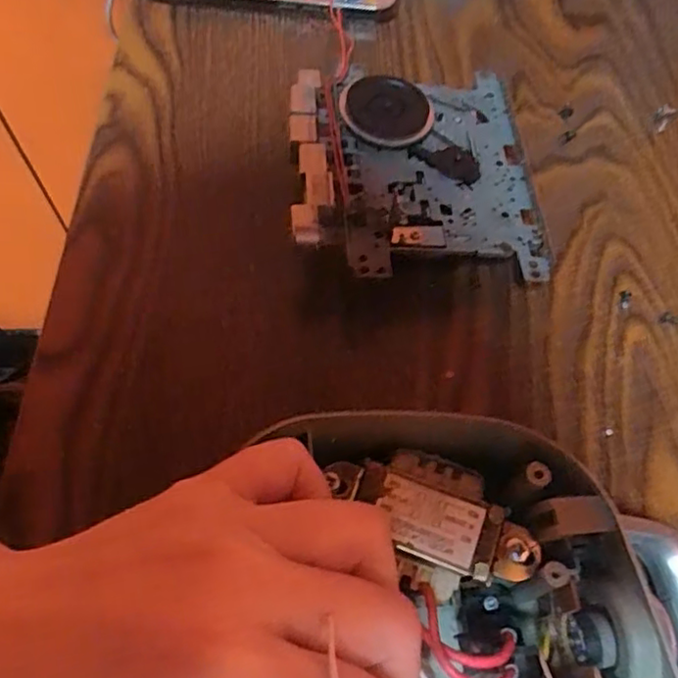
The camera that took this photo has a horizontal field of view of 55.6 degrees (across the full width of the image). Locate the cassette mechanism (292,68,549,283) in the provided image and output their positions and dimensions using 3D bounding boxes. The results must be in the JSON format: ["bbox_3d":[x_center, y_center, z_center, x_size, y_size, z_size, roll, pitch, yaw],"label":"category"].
[{"bbox_3d":[0.029,-0.071,0.273,0.101,0.035,0.110,-4,62,-1],"label":"cassette mechanism"}]

